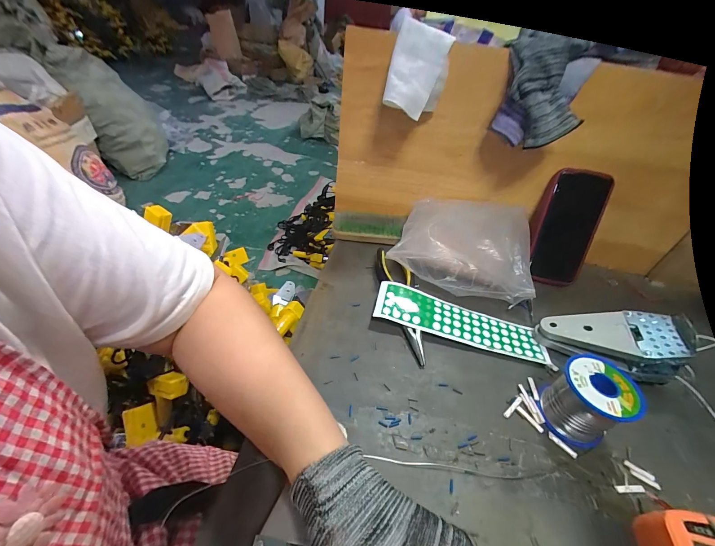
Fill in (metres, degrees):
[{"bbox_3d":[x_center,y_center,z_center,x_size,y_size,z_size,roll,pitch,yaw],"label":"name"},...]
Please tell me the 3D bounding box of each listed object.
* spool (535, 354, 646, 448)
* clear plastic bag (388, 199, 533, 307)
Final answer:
[{"bbox_3d":[0.228,0.127,0.308,0.066,0.062,0.062,4,41,-4],"label":"spool"},{"bbox_3d":[0.157,-0.039,0.461,0.198,0.091,0.134,13,41,7],"label":"clear plastic bag"}]

